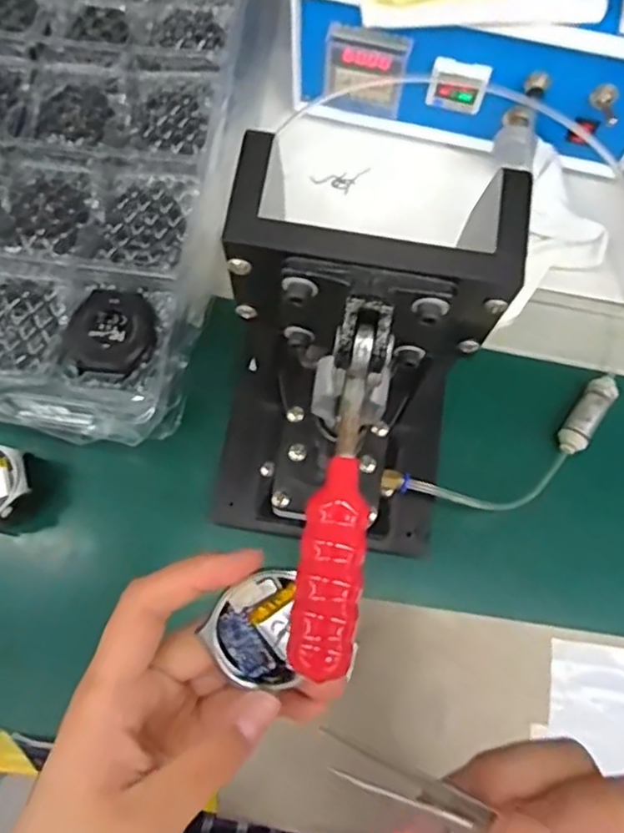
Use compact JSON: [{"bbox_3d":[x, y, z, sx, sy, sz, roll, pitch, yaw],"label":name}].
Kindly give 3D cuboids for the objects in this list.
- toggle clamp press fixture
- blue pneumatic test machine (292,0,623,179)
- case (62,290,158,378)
[{"bbox_3d":[0.021,0.019,0.287,0.096,0.234,0.156,5,74,2],"label":"toggle clamp press fixture"},{"bbox_3d":[0.121,-0.274,0.423,0.230,0.115,0.202,17,75,4],"label":"blue pneumatic test machine"},{"bbox_3d":[-0.107,-0.044,0.347,0.046,0.010,0.045,5,74,0],"label":"case"}]

